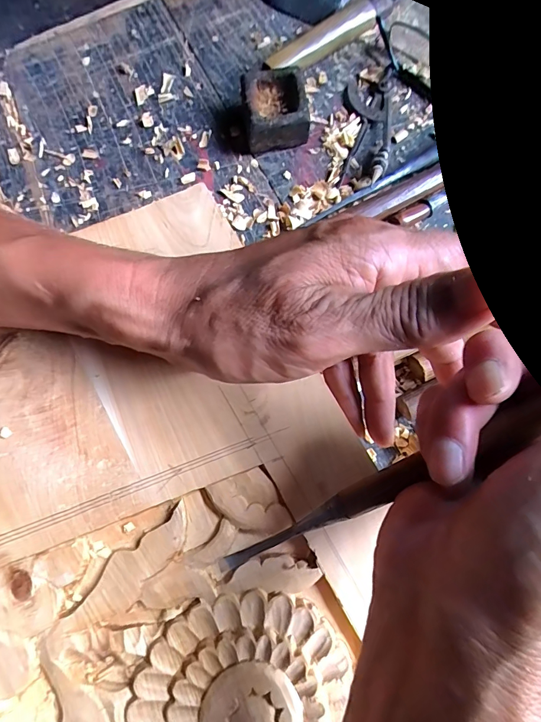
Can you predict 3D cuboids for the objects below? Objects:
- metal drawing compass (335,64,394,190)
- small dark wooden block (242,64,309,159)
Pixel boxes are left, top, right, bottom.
[{"bbox_3d":[0.075,-0.182,0.303,0.037,0.014,0.104,8,79,1],"label":"metal drawing compass"},{"bbox_3d":[0.003,-0.188,0.297,0.045,0.028,0.050,-8,79,-2],"label":"small dark wooden block"}]

